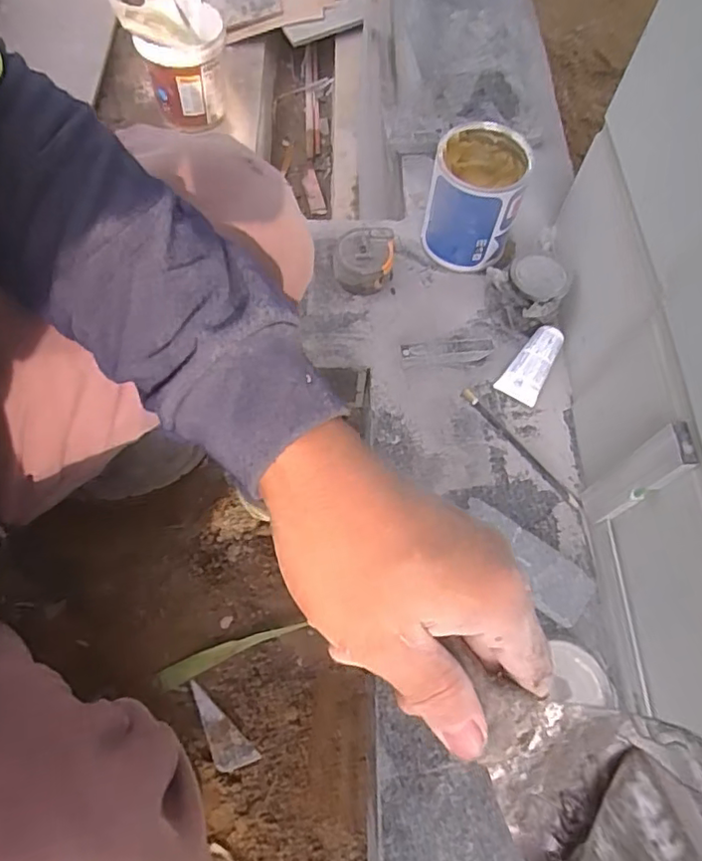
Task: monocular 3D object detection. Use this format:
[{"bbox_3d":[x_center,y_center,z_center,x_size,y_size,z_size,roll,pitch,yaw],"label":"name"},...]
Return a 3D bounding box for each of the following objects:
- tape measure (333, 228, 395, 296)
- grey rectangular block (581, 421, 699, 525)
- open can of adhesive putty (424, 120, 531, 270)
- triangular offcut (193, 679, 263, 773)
[{"bbox_3d":[0.014,-0.192,0.672,0.066,0.043,0.070,3,64,0],"label":"tape measure"},{"bbox_3d":[0.235,0.046,0.500,0.016,0.169,0.034,5,64,0],"label":"grey rectangular block"},{"bbox_3d":[0.136,-0.259,0.665,0.094,0.121,0.095,1,64,-2],"label":"open can of adhesive putty"},{"bbox_3d":[-0.131,0.290,0.564,0.091,0.004,0.034,41,73,14],"label":"triangular offcut"}]

